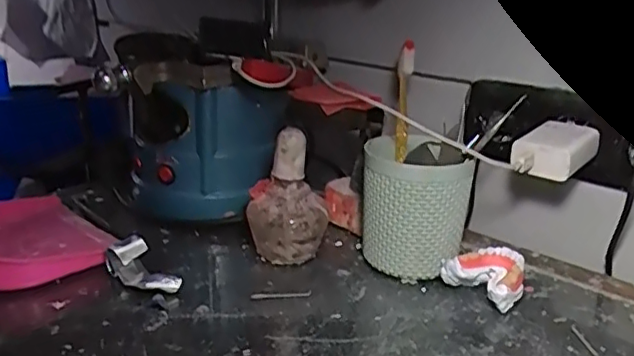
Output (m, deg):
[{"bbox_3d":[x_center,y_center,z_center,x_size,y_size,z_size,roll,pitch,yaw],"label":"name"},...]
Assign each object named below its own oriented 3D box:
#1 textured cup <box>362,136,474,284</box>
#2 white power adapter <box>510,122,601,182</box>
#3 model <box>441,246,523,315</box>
[{"bbox_3d":[0.086,0.027,0.543,0.091,0.112,0.085,4,20,7],"label":"textured cup"},{"bbox_3d":[0.212,-0.026,0.543,0.053,0.034,0.077,18,26,38],"label":"white power adapter"},{"bbox_3d":[0.143,0.082,0.511,0.051,0.034,0.061,-16,26,-39],"label":"model"}]

